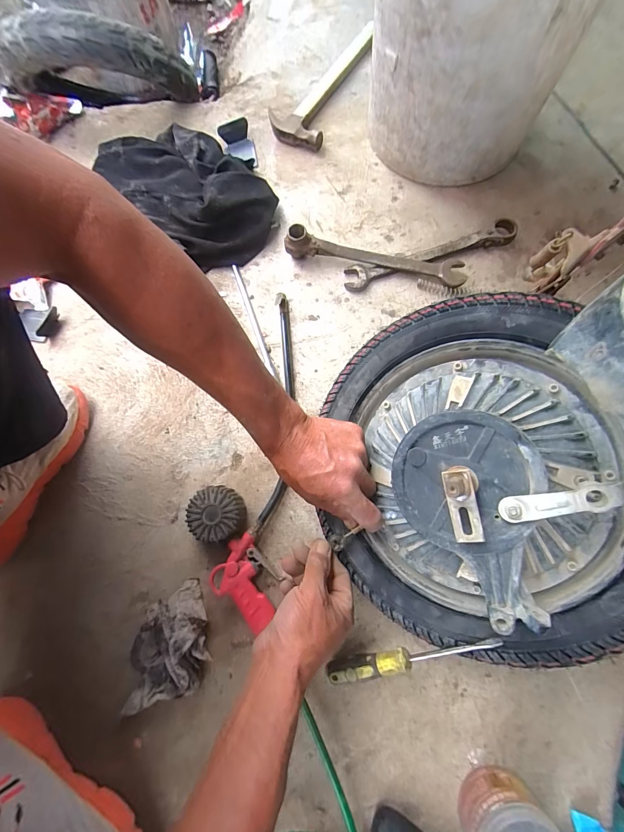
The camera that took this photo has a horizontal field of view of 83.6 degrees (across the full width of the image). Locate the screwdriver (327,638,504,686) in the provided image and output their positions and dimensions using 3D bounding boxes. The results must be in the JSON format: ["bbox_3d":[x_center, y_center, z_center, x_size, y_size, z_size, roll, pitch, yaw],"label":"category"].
[{"bbox_3d":[0.097,0.255,0.361,0.190,0.021,0.027,-28,74,22],"label":"screwdriver"}]

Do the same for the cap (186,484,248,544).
[{"bbox_3d":[-0.123,0.128,0.457,0.073,0.037,0.066,-9,74,-1],"label":"cap"}]

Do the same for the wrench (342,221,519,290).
[{"bbox_3d":[0.184,-0.253,0.545,0.281,0.022,0.042,-19,75,-4],"label":"wrench"}]

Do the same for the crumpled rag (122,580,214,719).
[{"bbox_3d":[-0.182,0.280,0.421,0.116,0.035,0.119,-18,75,-4],"label":"crumpled rag"}]

